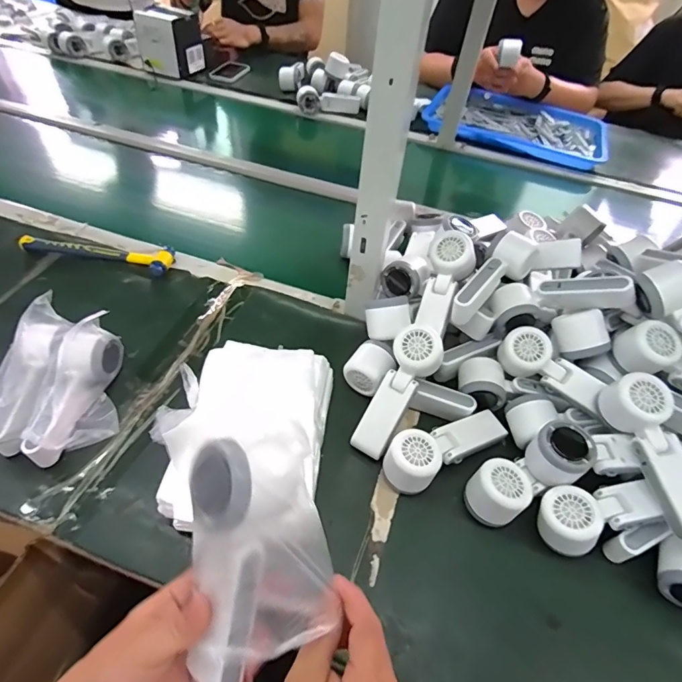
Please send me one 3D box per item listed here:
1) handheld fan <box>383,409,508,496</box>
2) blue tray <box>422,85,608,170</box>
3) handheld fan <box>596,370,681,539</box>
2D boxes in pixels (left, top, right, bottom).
[{"bbox_3d":[0.124,0.120,0.516,0.158,0.055,0.054,-24,56,-23],"label":"handheld fan"},{"bbox_3d":[0.468,-0.584,1.193,0.482,0.060,0.324,13,50,6],"label":"blue tray"},{"bbox_3d":[0.332,0.117,0.461,0.063,0.054,0.163,-12,72,-15],"label":"handheld fan"}]

